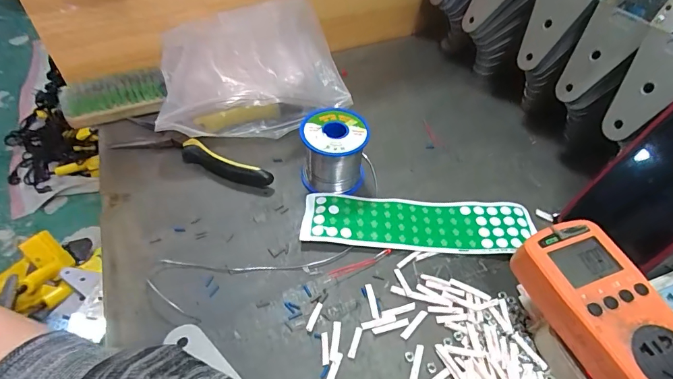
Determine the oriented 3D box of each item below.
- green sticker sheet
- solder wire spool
[{"bbox_3d":[0.077,0.032,0.380,0.216,0.007,0.059,4,47,0],"label":"green sticker sheet"},{"bbox_3d":[-0.003,-0.037,0.397,0.063,0.065,0.060,2,48,0],"label":"solder wire spool"}]

